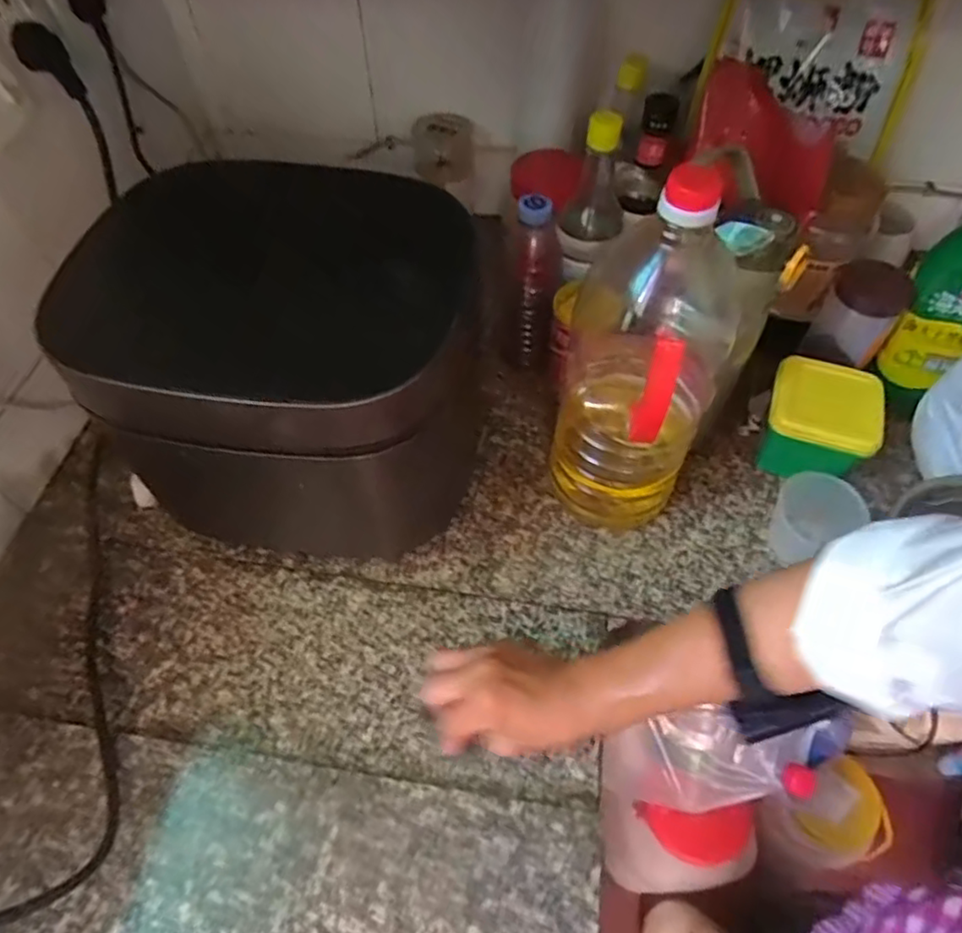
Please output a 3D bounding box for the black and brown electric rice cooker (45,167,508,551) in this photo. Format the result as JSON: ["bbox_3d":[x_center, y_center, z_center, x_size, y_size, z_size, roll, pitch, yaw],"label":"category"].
[{"bbox_3d":[-0.178,-0.093,0.561,0.349,0.253,0.263,7,55,5],"label":"black and brown electric rice cooker"}]

